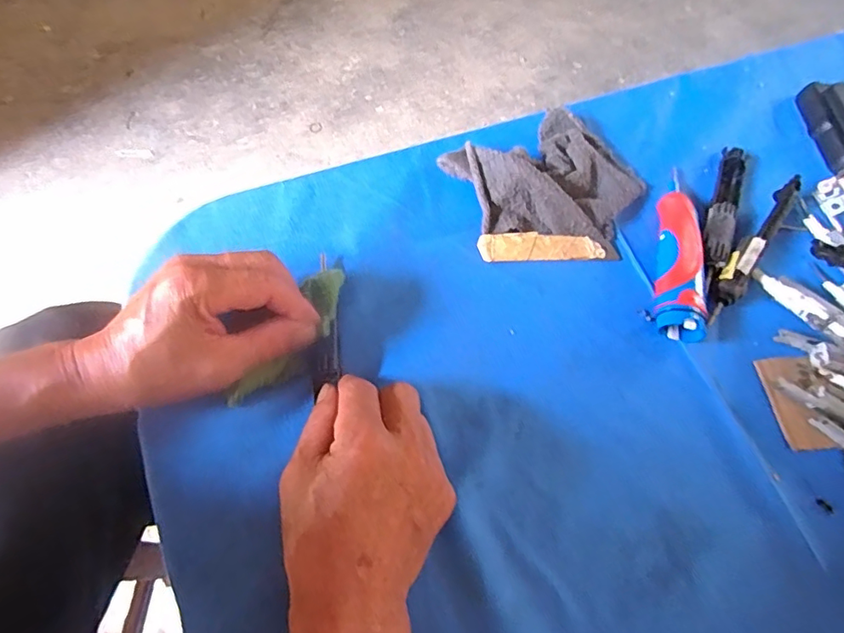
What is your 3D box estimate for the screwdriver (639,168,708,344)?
[{"bbox_3d":[0.198,-0.054,0.415,0.036,0.027,0.150,9,64,2],"label":"screwdriver"}]

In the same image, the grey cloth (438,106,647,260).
[{"bbox_3d":[0.113,-0.111,0.429,0.143,0.032,0.135,-25,69,-16],"label":"grey cloth"}]

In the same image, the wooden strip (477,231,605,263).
[{"bbox_3d":[0.095,-0.056,0.416,0.099,0.005,0.022,-2,65,-6],"label":"wooden strip"}]

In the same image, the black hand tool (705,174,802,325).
[{"bbox_3d":[0.264,-0.056,0.421,0.021,0.022,0.158,36,67,12],"label":"black hand tool"}]

